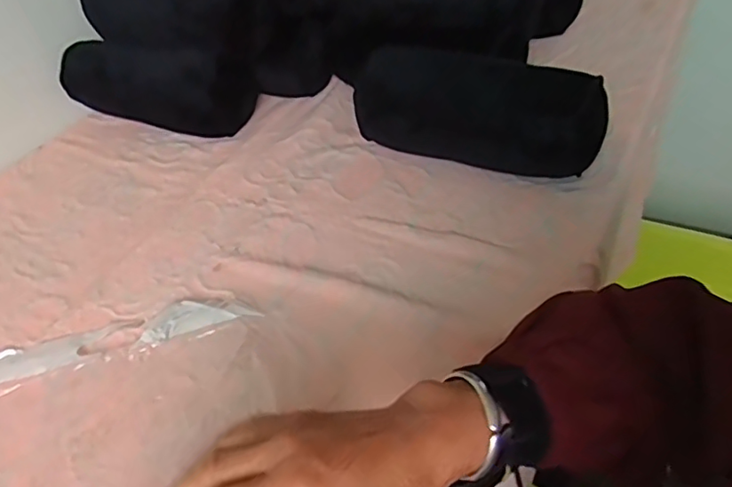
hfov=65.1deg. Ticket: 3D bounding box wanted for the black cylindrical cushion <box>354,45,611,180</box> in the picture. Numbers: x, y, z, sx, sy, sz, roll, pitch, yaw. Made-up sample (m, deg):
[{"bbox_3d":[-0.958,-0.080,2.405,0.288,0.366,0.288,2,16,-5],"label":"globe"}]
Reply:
[{"bbox_3d":[0.136,-0.165,0.692,0.291,0.135,0.110,21,50,27],"label":"black cylindrical cushion"}]

